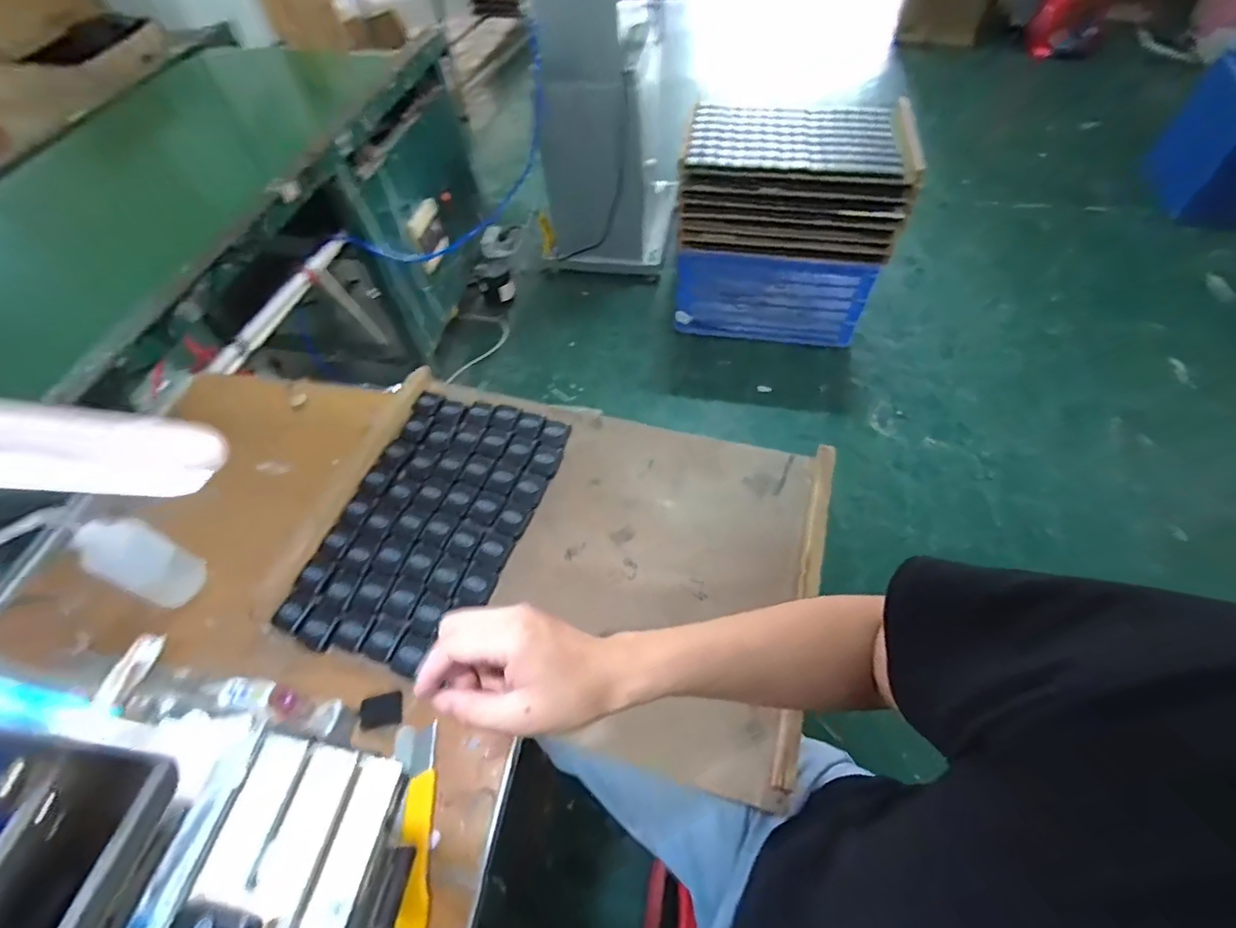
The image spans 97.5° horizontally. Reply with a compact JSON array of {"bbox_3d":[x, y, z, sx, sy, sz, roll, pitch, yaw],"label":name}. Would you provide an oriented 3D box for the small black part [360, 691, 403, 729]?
[{"bbox_3d":[-0.245,0.255,0.561,0.043,0.009,0.034,-11,56,-5],"label":"small black part"}]

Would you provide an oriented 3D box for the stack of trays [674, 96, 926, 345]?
[{"bbox_3d":[0.491,-0.699,1.641,0.581,0.576,0.375,10,57,9],"label":"stack of trays"}]

